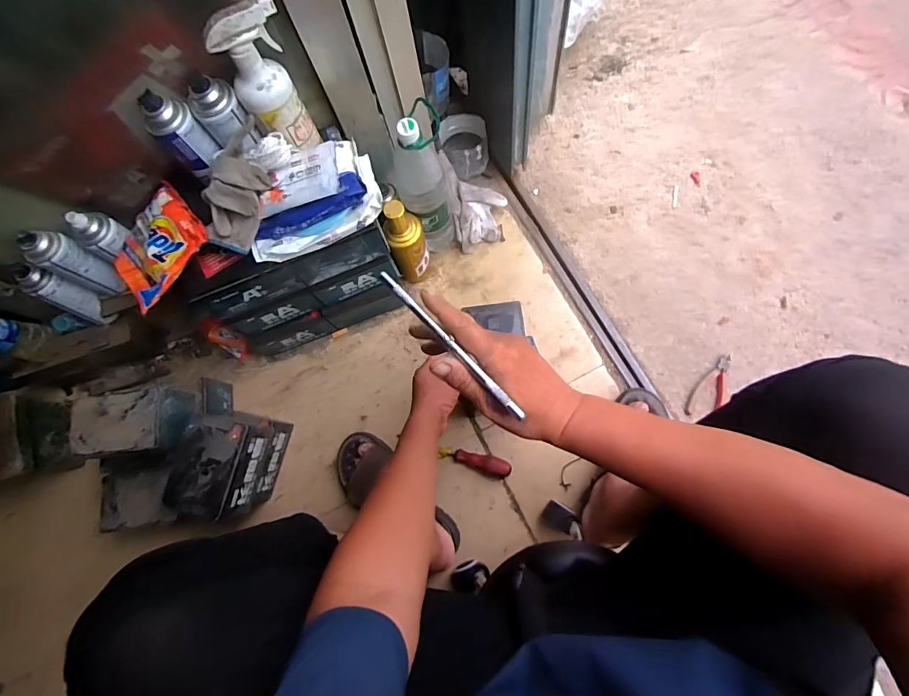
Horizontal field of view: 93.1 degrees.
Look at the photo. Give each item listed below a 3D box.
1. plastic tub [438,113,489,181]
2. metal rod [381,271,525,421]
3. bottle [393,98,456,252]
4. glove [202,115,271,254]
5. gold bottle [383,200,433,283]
[{"bbox_3d":[0.023,-0.435,0.935,0.098,0.083,0.113,-16,74,-6],"label":"plastic tub"},{"bbox_3d":[-0.006,-0.006,0.374,0.007,0.008,0.171,-41,76,-11],"label":"metal rod"},{"bbox_3d":[-0.050,-0.286,0.785,0.103,0.313,0.093,-10,74,-5],"label":"bottle"},{"bbox_3d":[-0.295,-0.218,0.585,0.068,0.039,0.165,17,106,4],"label":"glove"},{"bbox_3d":[-0.084,-0.187,0.822,0.077,0.213,0.066,-10,74,-5],"label":"gold bottle"}]

